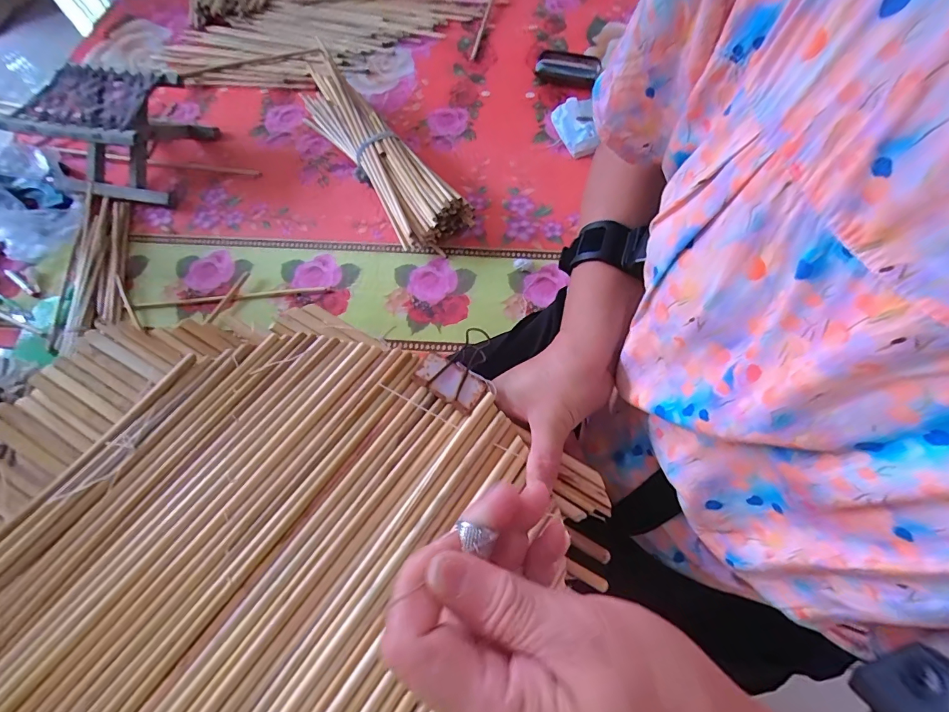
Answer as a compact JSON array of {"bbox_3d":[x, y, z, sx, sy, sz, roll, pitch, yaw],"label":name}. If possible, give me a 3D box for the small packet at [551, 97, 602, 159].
[{"bbox_3d":[0.230,-0.516,0.970,0.084,0.044,0.140,-13,66,-4],"label":"small packet"}]

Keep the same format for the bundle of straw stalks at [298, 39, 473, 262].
[{"bbox_3d":[-0.245,-0.471,0.932,0.144,0.129,0.632,-35,70,-13],"label":"bundle of straw stalks"}]

